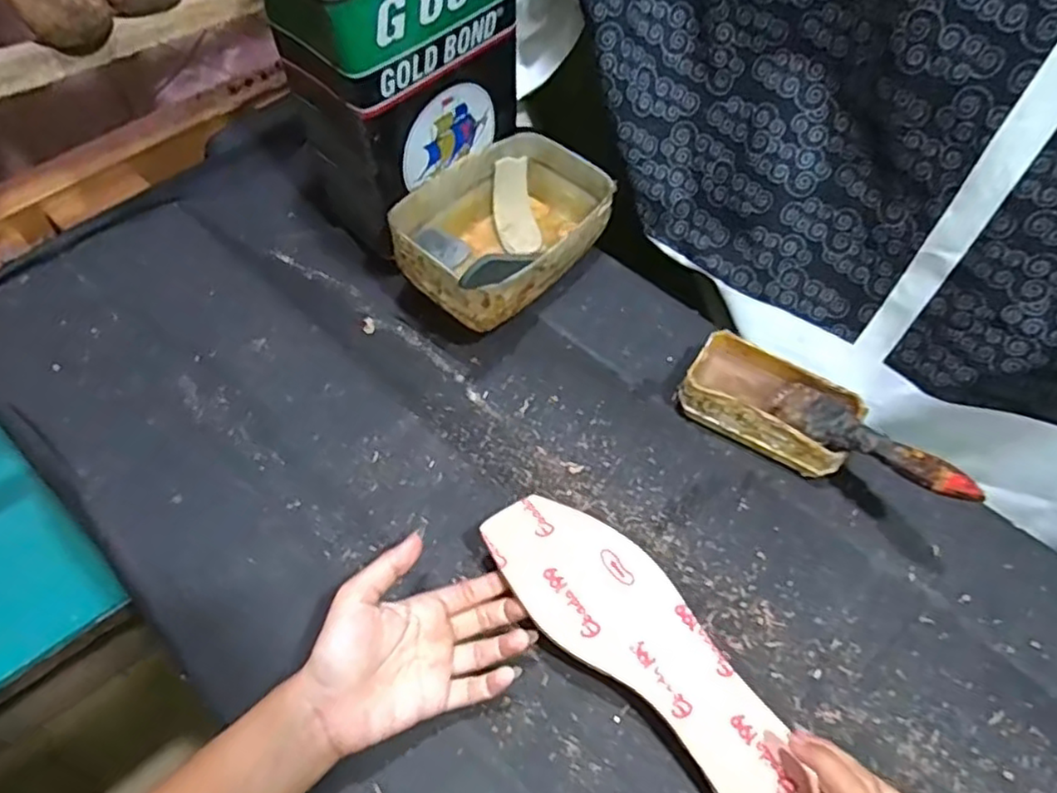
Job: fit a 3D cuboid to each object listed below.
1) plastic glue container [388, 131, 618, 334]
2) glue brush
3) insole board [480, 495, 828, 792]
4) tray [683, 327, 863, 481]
[{"bbox_3d":[-0.020,-0.147,0.569,0.127,0.087,0.187,36,60,19],"label":"plastic glue container"},{"bbox_3d":[0.233,0.030,0.457,0.042,0.017,0.150,-27,34,-18],"label":"glue brush"},{"bbox_3d":[0.074,0.150,0.397,0.074,0.007,0.239,-39,72,-24],"label":"insole board"},{"bbox_3d":[0.184,0.006,0.512,0.124,0.045,0.072,26,58,13],"label":"tray"}]

